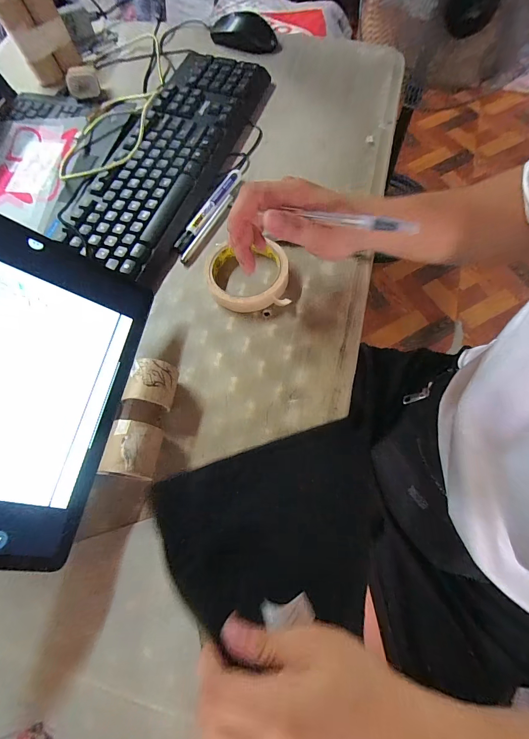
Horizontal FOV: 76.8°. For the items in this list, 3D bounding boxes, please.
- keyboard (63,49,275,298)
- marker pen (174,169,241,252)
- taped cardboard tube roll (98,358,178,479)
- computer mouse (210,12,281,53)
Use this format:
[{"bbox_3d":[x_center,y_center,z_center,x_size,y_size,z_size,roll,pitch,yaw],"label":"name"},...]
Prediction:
[{"bbox_3d":[-0.129,-0.294,0.451,0.157,0.030,0.391,19,69,12],"label":"keyboard"},{"bbox_3d":[-0.069,-0.207,0.425,0.016,0.010,0.145,26,71,15],"label":"marker pen"},{"bbox_3d":[-0.108,0.044,0.299,0.045,0.043,0.101,4,67,6],"label":"taped cardboard tube roll"},{"bbox_3d":[-0.032,-0.572,0.568,0.121,0.035,0.054,20,70,12],"label":"computer mouse"}]

